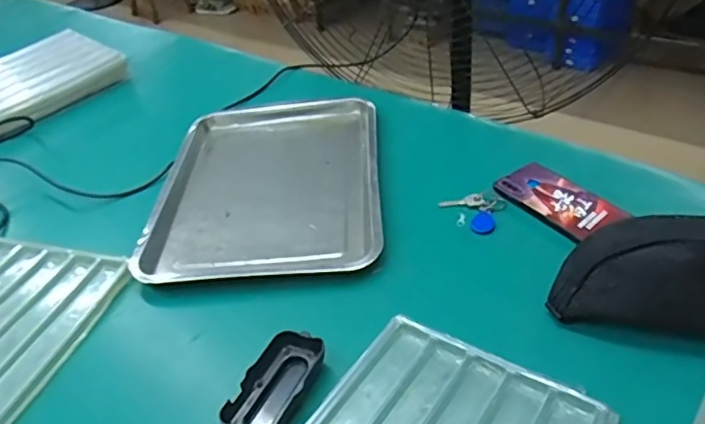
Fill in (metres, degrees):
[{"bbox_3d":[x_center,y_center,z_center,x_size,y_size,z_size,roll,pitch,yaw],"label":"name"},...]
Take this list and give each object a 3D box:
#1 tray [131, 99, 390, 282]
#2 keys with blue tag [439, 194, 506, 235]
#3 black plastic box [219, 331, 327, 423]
[{"bbox_3d":[-0.111,-0.046,0.788,0.295,0.036,0.374,-3,37,5],"label":"tray"},{"bbox_3d":[0.153,-0.004,0.696,0.061,0.015,0.069,-27,41,-25],"label":"keys with blue tag"},{"bbox_3d":[-0.069,0.155,0.515,0.052,0.023,0.108,11,40,22],"label":"black plastic box"}]

